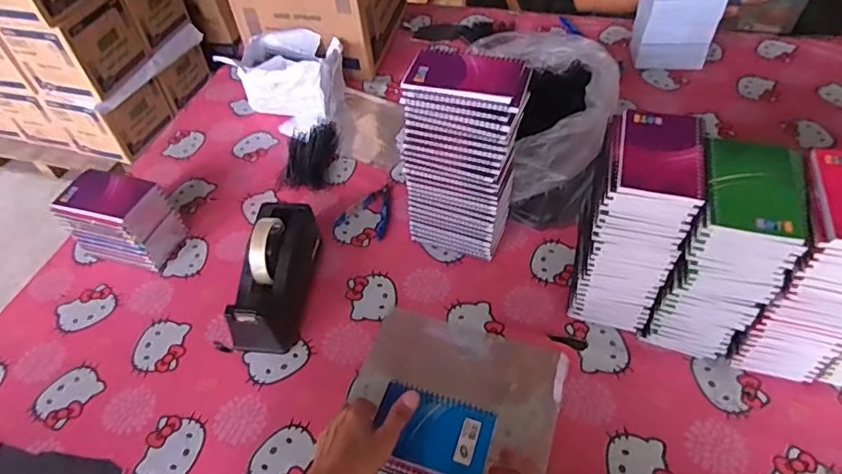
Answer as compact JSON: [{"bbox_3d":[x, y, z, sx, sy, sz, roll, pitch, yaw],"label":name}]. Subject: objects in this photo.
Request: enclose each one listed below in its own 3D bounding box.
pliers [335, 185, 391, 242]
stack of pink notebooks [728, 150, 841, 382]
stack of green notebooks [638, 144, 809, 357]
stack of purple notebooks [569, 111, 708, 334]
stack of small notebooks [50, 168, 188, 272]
[{"bbox_3d":[-0.084,-0.047,0.875,0.082,0.008,0.109,12,52,14],"label":"pliers"},{"bbox_3d":[0.441,0.044,0.610,0.100,0.258,0.131,11,52,13],"label":"stack of pink notebooks"},{"bbox_3d":[0.343,0.032,0.624,0.100,0.262,0.123,12,52,14],"label":"stack of green notebooks"},{"bbox_3d":[0.257,-0.004,0.658,0.098,0.266,0.129,13,52,15],"label":"stack of purple notebooks"},{"bbox_3d":[-0.473,-0.026,0.820,0.155,0.124,0.103,13,52,15],"label":"stack of small notebooks"}]

